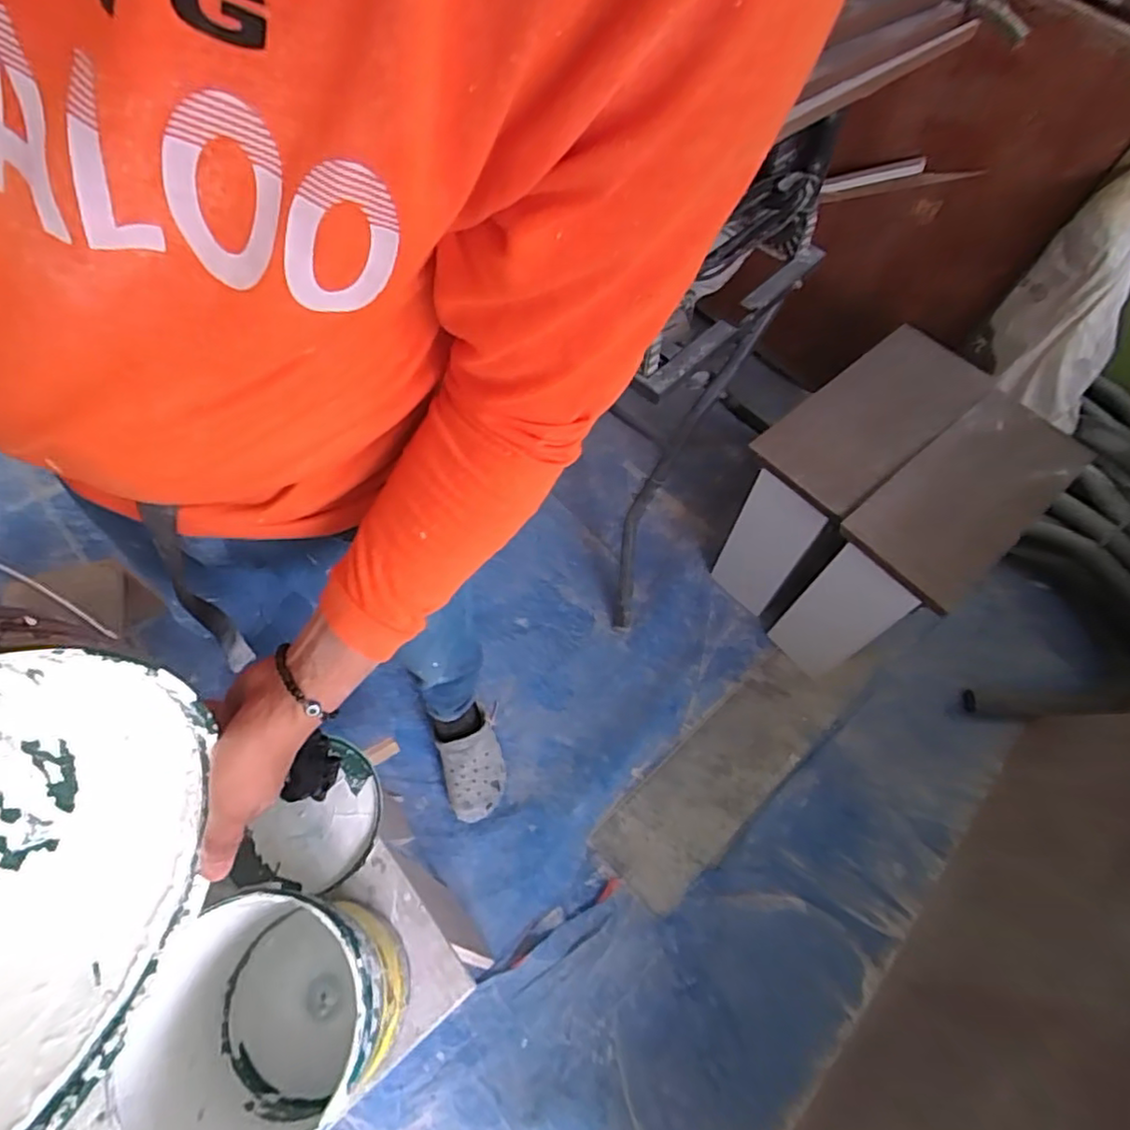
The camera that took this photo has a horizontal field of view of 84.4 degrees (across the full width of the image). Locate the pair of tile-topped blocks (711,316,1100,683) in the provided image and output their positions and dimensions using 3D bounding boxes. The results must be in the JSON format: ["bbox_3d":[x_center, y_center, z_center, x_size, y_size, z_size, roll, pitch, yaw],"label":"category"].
[{"bbox_3d":[0.541,-0.076,1.175,0.399,0.457,0.378,-38,69,-20],"label":"pair of tile-topped blocks"}]

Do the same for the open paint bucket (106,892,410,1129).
[{"bbox_3d":[-0.236,0.368,0.525,0.171,0.197,0.158,1,61,-2],"label":"open paint bucket"}]

